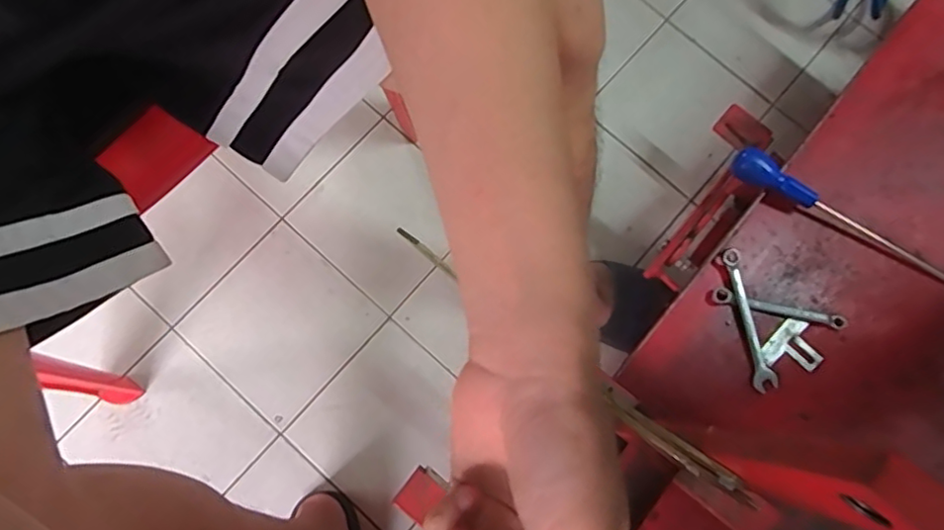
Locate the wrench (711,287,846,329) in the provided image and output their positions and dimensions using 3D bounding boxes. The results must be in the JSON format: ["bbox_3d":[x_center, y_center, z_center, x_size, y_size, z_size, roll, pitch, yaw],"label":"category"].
[{"bbox_3d":[0.315,0.044,0.614,0.132,0.008,0.017,12,77,4],"label":"wrench"}]

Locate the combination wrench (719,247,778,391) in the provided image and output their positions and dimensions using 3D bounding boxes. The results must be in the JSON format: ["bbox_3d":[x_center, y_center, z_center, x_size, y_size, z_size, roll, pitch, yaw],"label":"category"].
[{"bbox_3d":[0.283,0.055,0.608,0.023,0.014,0.144,-9,76,-1],"label":"combination wrench"}]

